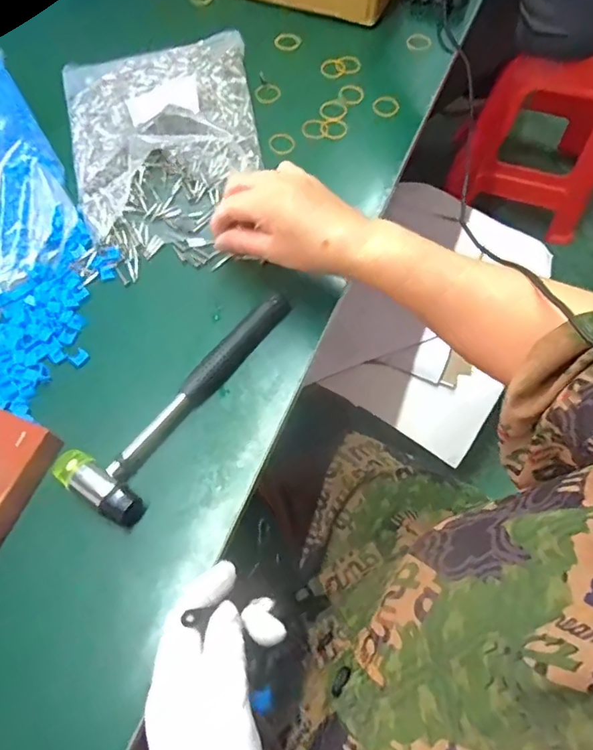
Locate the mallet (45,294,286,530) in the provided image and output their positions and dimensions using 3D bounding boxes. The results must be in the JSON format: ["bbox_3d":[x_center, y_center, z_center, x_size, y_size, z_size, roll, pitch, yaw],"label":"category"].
[{"bbox_3d":[-0.096,0.010,0.447,0.076,0.021,0.240,32,68,14],"label":"mallet"}]

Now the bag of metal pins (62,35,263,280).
[{"bbox_3d":[-0.151,-0.267,0.564,0.215,0.045,0.340,-8,64,-4],"label":"bag of metal pins"}]

